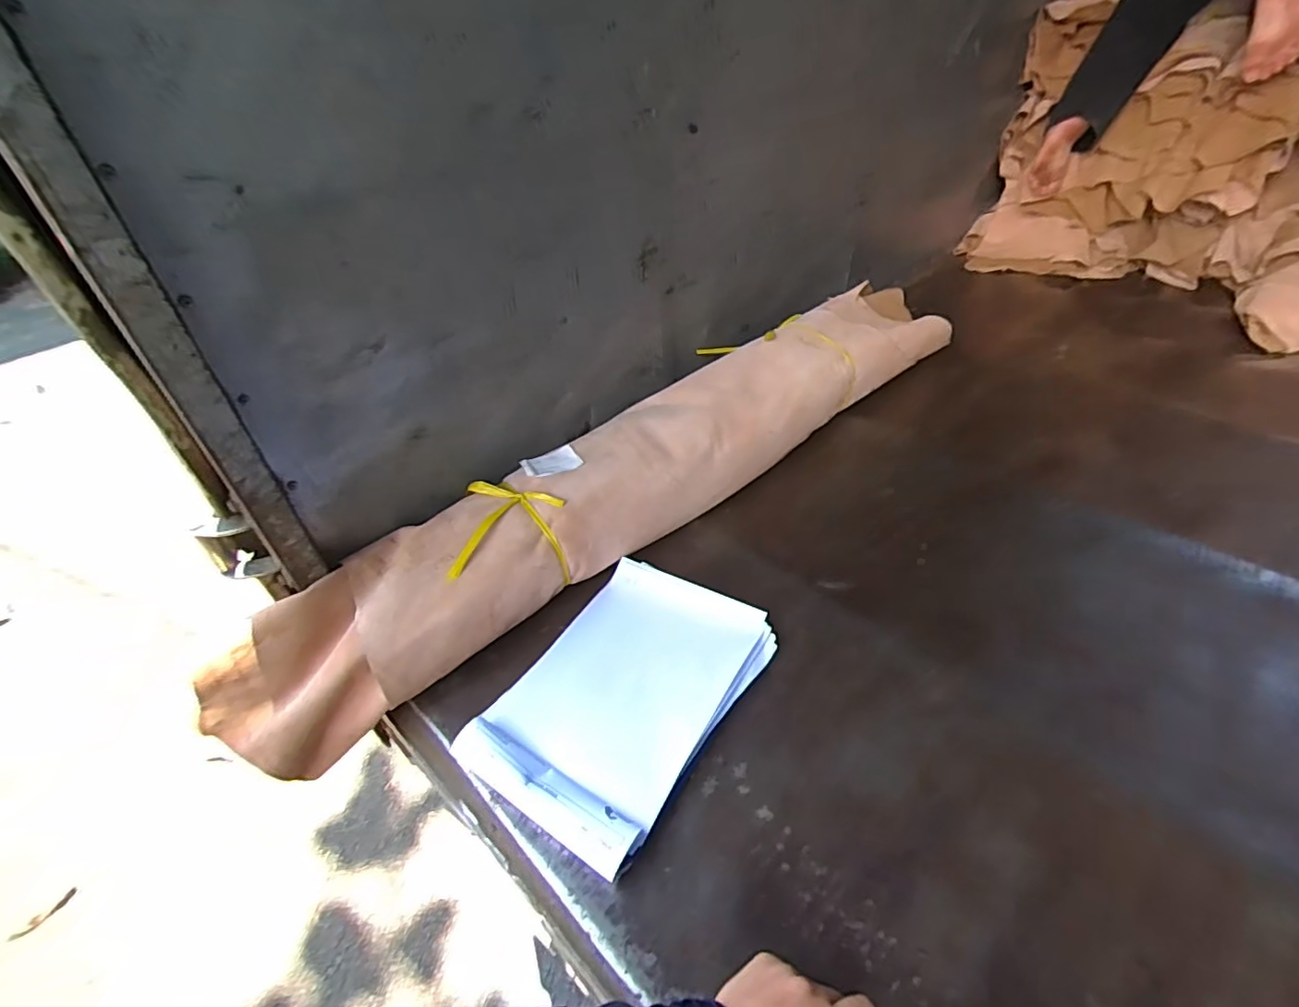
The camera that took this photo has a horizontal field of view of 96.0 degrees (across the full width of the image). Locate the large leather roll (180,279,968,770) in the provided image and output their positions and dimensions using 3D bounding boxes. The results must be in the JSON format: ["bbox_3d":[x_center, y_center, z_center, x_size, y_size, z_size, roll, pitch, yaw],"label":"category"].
[{"bbox_3d":[0.038,-0.064,0.877,1.244,0.145,0.166,-31,46,-28],"label":"large leather roll"}]

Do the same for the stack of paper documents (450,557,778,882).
[{"bbox_3d":[-0.023,0.195,0.649,0.219,0.035,0.336,20,46,27],"label":"stack of paper documents"}]

